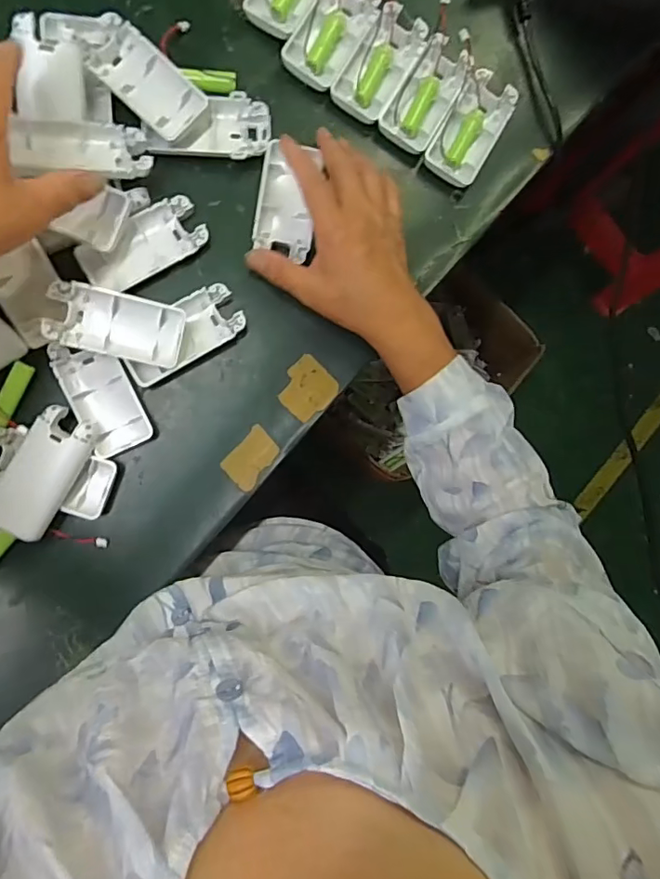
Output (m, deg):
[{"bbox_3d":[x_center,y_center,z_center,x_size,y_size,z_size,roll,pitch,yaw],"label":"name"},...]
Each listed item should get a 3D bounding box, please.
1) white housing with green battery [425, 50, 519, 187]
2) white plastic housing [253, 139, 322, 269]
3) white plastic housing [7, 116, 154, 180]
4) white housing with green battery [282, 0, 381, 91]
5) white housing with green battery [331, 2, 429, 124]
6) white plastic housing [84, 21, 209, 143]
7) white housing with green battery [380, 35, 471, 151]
[{"bbox_3d":[0.118,-0.261,0.437,0.052,0.027,0.091,23,86,-6],"label":"white housing with green battery"},{"bbox_3d":[-0.035,-0.188,0.416,0.045,0.020,0.083,9,87,-6],"label":"white plastic housing"},{"bbox_3d":[-0.177,-0.210,0.378,0.087,0.019,0.044,-3,88,-19],"label":"white plastic housing"},{"bbox_3d":[0.002,-0.332,0.421,0.044,0.014,0.095,30,85,-6],"label":"white housing with green battery"},{"bbox_3d":[0.041,-0.308,0.424,0.047,0.021,0.091,30,85,-6],"label":"white housing with green battery"},{"bbox_3d":[-0.137,-0.269,0.397,0.083,0.016,0.046,41,84,-5],"label":"white plastic housing"},{"bbox_3d":[0.080,-0.289,0.429,0.045,0.021,0.097,30,85,-6],"label":"white housing with green battery"}]

